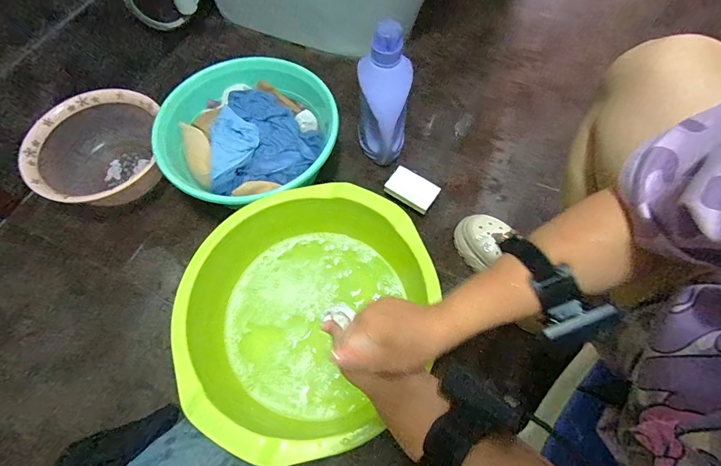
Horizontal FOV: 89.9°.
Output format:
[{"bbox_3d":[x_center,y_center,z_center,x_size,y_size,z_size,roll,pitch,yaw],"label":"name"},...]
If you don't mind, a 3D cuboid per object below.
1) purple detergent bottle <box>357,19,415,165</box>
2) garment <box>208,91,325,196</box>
[{"bbox_3d":[0.048,-0.270,0.774,0.104,0.305,0.118,5,66,2],"label":"purple detergent bottle"},{"bbox_3d":[-0.215,-0.219,0.826,0.232,0.047,0.272,-10,65,-4],"label":"garment"}]

